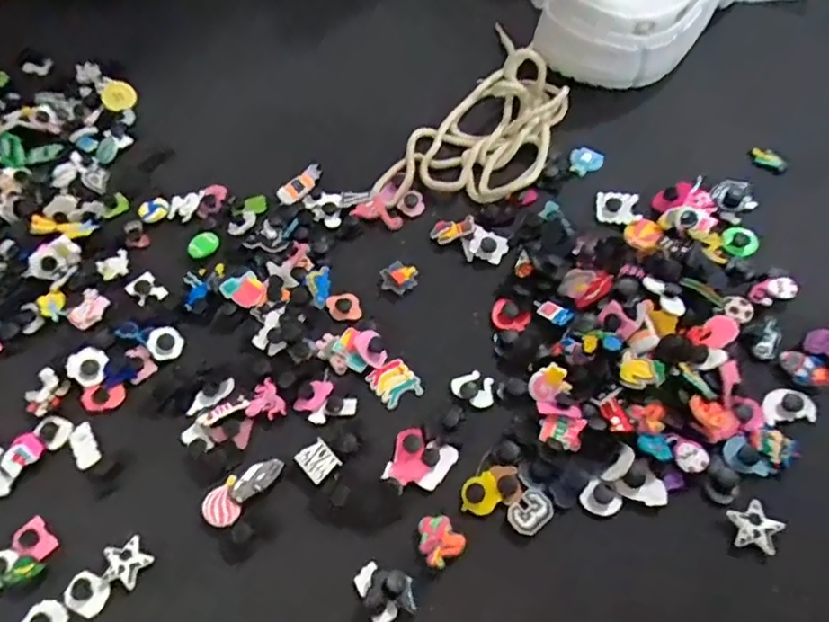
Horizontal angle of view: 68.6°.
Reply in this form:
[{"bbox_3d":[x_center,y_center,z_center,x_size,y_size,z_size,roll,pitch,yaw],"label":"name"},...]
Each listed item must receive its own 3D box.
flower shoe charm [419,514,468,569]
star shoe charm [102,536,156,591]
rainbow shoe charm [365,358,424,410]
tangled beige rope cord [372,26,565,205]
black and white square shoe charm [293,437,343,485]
[{"bbox_3d":[0.014,0.131,0.349,0.024,0.008,0.027,-33,64,-15],"label":"flower shoe charm"},{"bbox_3d":[-0.169,0.147,0.357,0.026,0.005,0.026,26,65,16],"label":"star shoe charm"},{"bbox_3d":[-0.013,0.048,0.404,0.028,0.006,0.030,-31,64,-14],"label":"rainbow shoe charm"},{"bbox_3d":[0.063,-0.157,0.498,0.108,0.031,0.215,27,66,17],"label":"tangled beige rope cord"},{"bbox_3d":[-0.060,0.093,0.377,0.020,0.004,0.023,-40,66,-18],"label":"black and white square shoe charm"}]

